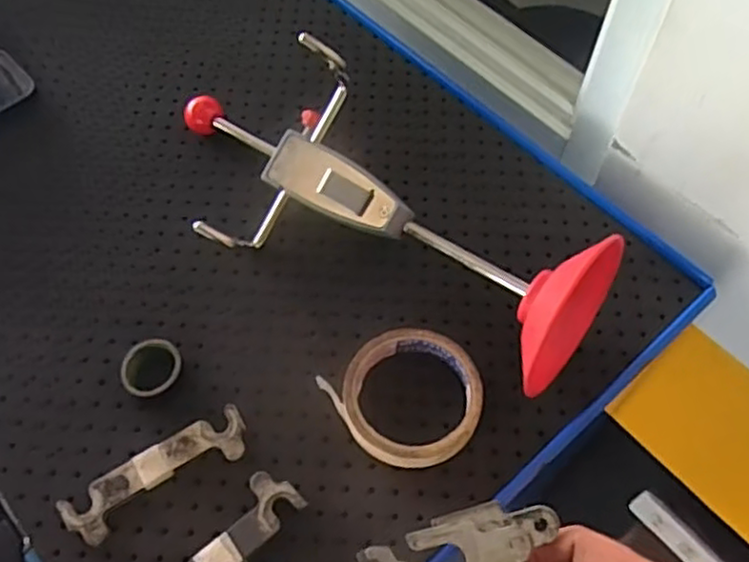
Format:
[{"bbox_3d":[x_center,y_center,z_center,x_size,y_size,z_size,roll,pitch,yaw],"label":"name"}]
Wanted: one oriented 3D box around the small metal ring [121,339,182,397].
[{"bbox_3d":[-0.151,0.061,0.485,0.038,0.022,0.042,-12,61,-7],"label":"small metal ring"}]

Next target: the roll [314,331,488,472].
[{"bbox_3d":[0.024,0.076,0.476,0.097,0.023,0.092,0,60,0],"label":"roll"}]

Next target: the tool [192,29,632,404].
[{"bbox_3d":[-0.008,-0.066,0.517,0.369,0.118,0.150,33,65,17],"label":"tool"}]

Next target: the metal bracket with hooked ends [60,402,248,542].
[{"bbox_3d":[-0.138,0.123,0.454,0.120,0.010,0.037,-30,65,-17],"label":"metal bracket with hooked ends"}]

